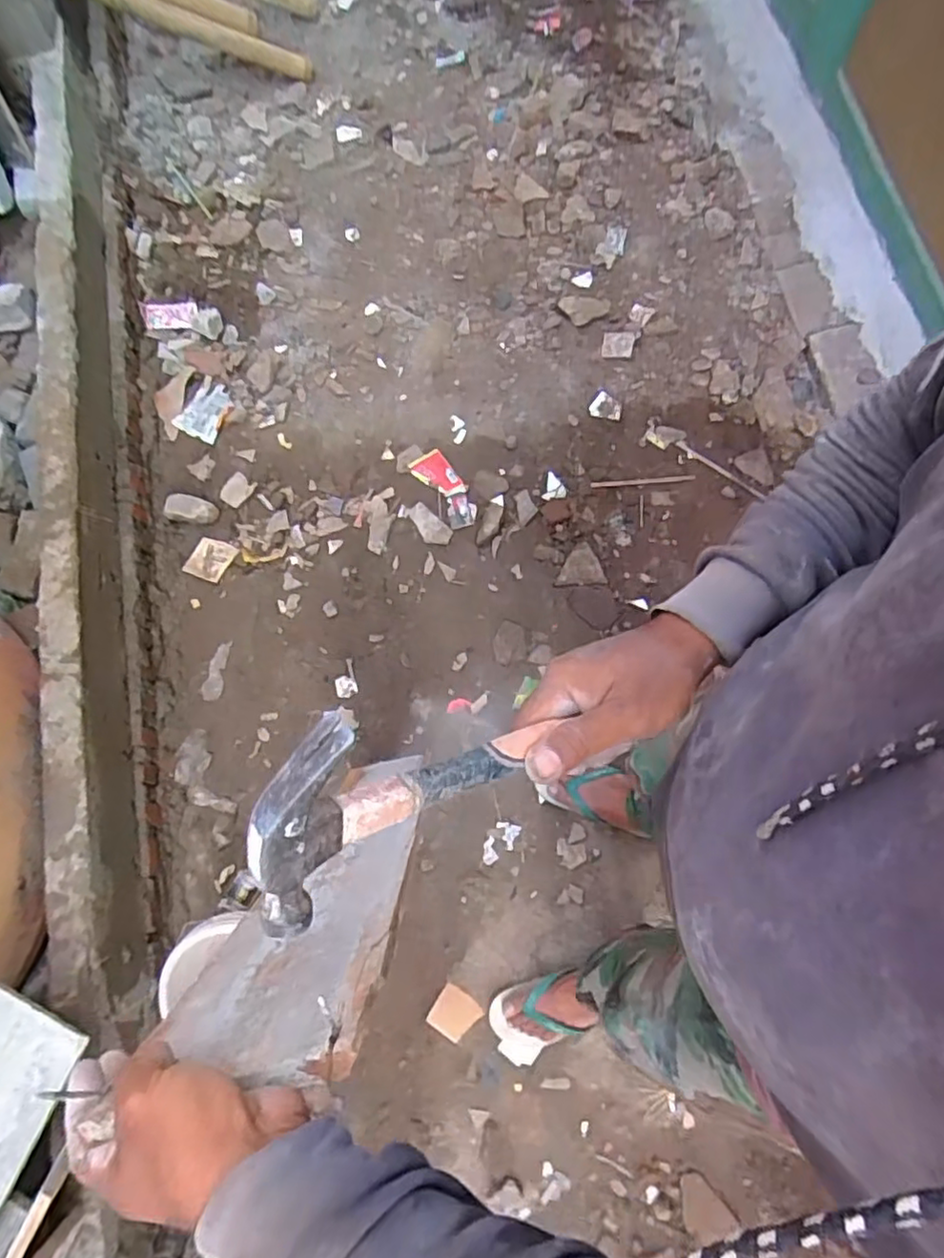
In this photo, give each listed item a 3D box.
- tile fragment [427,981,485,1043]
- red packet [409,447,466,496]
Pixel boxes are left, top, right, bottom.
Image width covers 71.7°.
[{"bbox_3d":[-0.034,0.743,1.258,0.084,0.006,0.079,33,78,11],"label":"tile fragment"},{"bbox_3d":[-0.084,-0.375,1.603,0.086,0.014,0.134,-33,75,-7],"label":"red packet"}]

